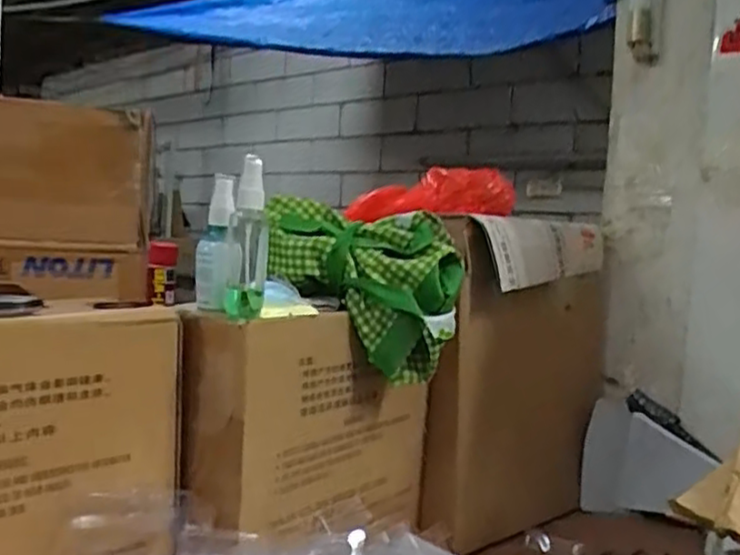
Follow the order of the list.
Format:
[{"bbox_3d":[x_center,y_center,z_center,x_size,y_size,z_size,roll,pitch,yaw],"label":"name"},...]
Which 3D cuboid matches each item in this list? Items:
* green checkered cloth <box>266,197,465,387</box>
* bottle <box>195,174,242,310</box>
[{"bbox_3d":[-0.011,0.010,0.703,0.191,0.157,0.086,4,4,4],"label":"green checkered cloth"},{"bbox_3d":[-0.135,-0.030,0.632,0.038,0.119,0.032,3,4,-10],"label":"bottle"}]

